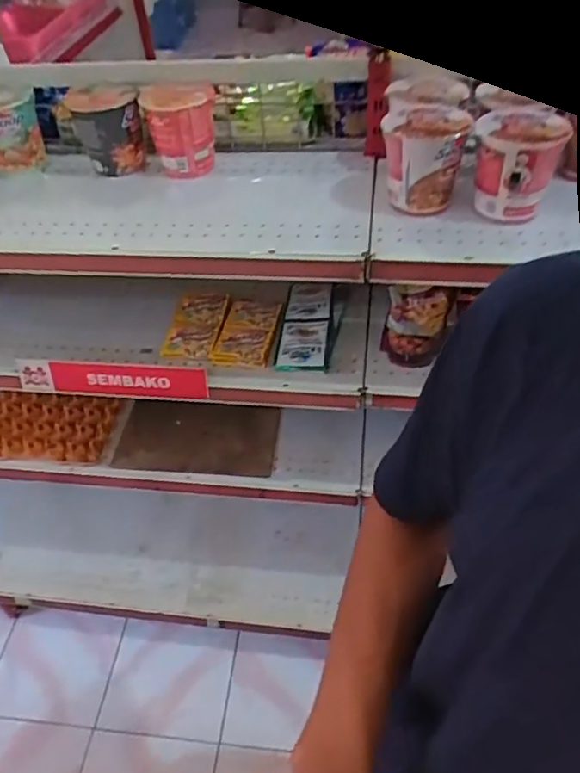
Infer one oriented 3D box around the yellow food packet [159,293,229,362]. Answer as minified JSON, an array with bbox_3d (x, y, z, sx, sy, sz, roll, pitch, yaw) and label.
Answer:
[{"bbox_3d":[-0.161,-0.105,1.025,0.090,0.021,0.161,6,47,10],"label":"yellow food packet"}]

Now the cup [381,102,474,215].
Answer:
[{"bbox_3d":[0.170,-0.296,0.771,0.098,0.108,0.098,-2,46,2],"label":"cup"}]

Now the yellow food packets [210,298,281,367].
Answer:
[{"bbox_3d":[-0.070,-0.096,1.012,0.092,0.024,0.169,6,47,10],"label":"yellow food packets"}]

